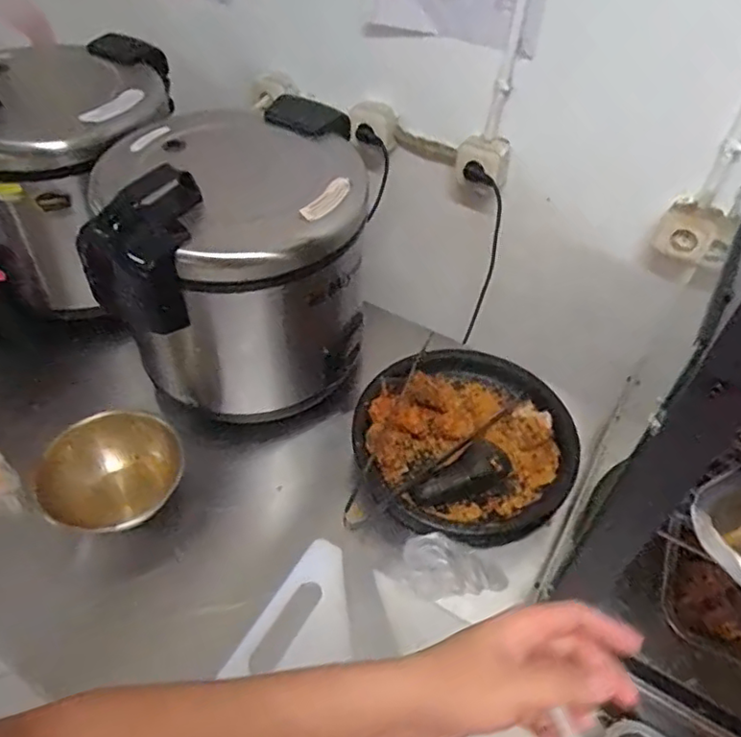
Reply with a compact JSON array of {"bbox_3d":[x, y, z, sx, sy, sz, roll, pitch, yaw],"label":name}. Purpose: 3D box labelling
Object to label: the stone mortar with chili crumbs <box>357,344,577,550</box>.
[{"bbox_3d":[0.141,0.103,0.944,0.315,0.091,0.318,0,49,0],"label":"stone mortar with chili crumbs"}]

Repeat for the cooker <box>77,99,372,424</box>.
[{"bbox_3d":[-0.190,-0.156,0.936,0.368,0.366,0.324,-8,49,-7],"label":"cooker"}]

